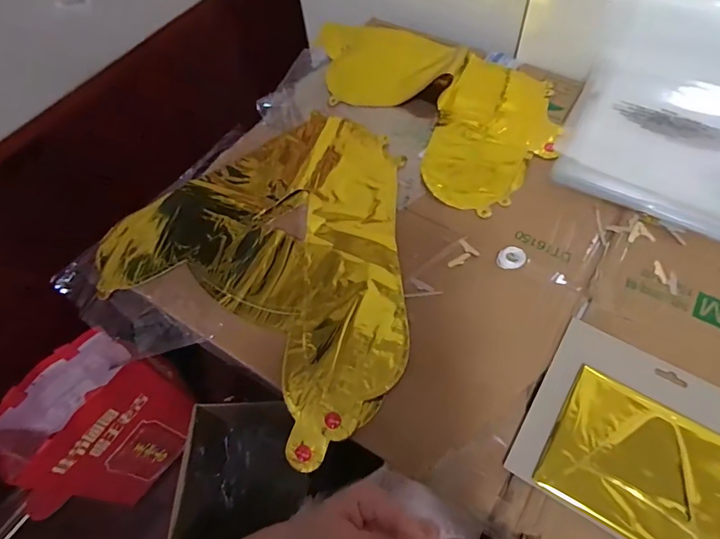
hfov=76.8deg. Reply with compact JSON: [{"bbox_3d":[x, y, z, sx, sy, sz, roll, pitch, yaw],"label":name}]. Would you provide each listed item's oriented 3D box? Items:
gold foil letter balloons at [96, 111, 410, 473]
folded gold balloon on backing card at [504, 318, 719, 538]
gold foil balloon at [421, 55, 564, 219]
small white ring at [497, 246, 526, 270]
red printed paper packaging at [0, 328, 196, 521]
[{"bbox_3d":[-0.074,-0.036,0.527,0.372,0.011,0.342,32,66,22],"label":"gold foil letter balloons"},{"bbox_3d":[0.248,0.148,0.387,0.189,0.013,0.161,28,65,20],"label":"folded gold balloon on backing card"},{"bbox_3d":[0.175,-0.185,0.592,0.150,0.011,0.272,11,60,11],"label":"gold foil balloon"},{"bbox_3d":[0.163,-0.013,0.488,0.026,0.007,0.031,36,68,23],"label":"small white ring"},{"bbox_3d":[-0.548,0.325,1.008,0.181,0.343,0.311,31,66,21],"label":"red printed paper packaging"}]

